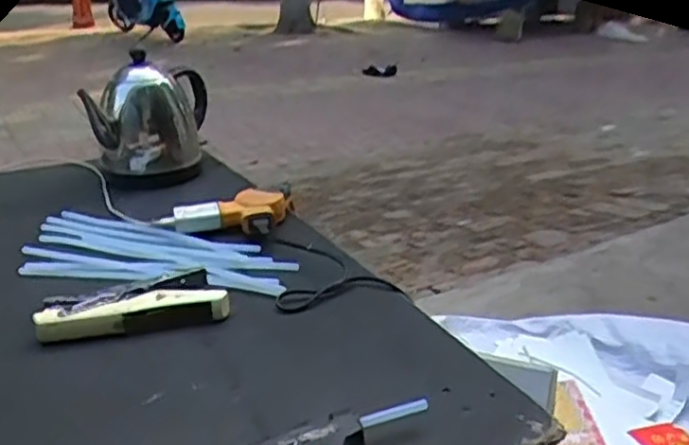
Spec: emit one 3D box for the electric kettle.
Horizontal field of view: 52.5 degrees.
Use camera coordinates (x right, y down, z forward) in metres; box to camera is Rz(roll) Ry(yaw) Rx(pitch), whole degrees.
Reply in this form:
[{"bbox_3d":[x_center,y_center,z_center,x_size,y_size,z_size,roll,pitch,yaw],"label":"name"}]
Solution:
[{"bbox_3d":[-0.282,-0.151,1.022,0.141,0.153,0.165,0,23,-3],"label":"electric kettle"}]

